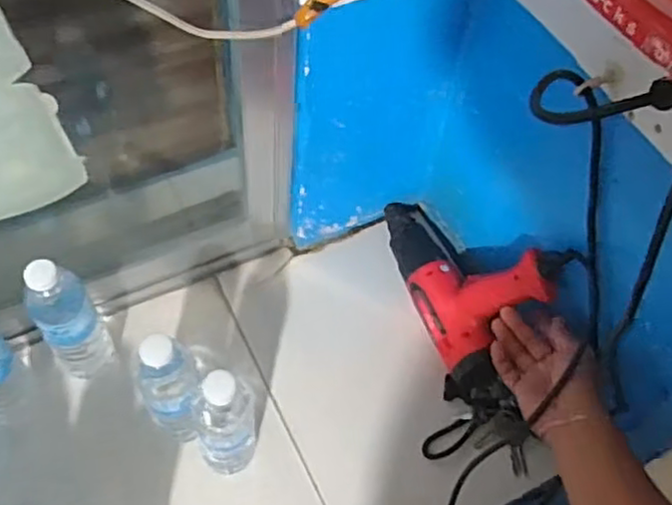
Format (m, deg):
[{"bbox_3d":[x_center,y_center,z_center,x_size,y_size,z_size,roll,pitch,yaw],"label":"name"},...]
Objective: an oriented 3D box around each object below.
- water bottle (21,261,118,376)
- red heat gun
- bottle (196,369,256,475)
[{"bbox_3d":[-0.292,0.084,0.746,0.064,0.201,0.051,-26,63,-19],"label":"water bottle"},{"bbox_3d":[0.154,0.013,0.837,0.096,0.210,0.310,-16,60,-14],"label":"red heat gun"},{"bbox_3d":[-0.112,0.189,0.705,0.052,0.212,0.051,2,57,-3],"label":"bottle"}]

